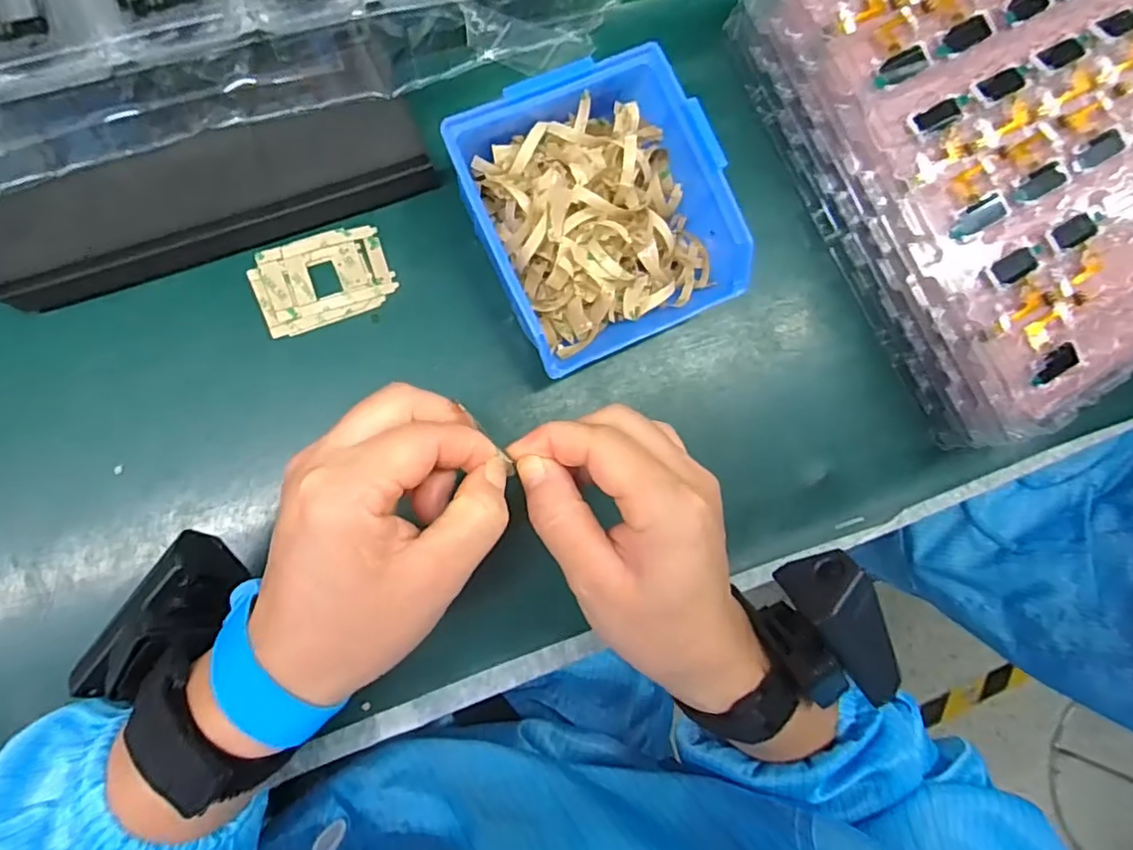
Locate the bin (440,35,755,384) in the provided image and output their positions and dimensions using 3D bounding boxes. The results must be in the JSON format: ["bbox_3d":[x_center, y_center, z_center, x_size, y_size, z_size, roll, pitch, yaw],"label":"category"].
[{"bbox_3d":[0.015,-0.107,0.329,0.125,0.067,0.132,-26,90,-10],"label":"bin"}]

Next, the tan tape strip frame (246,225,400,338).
[{"bbox_3d":[-0.134,-0.081,0.336,0.072,0.004,0.047,-21,89,-9],"label":"tan tape strip frame"}]

